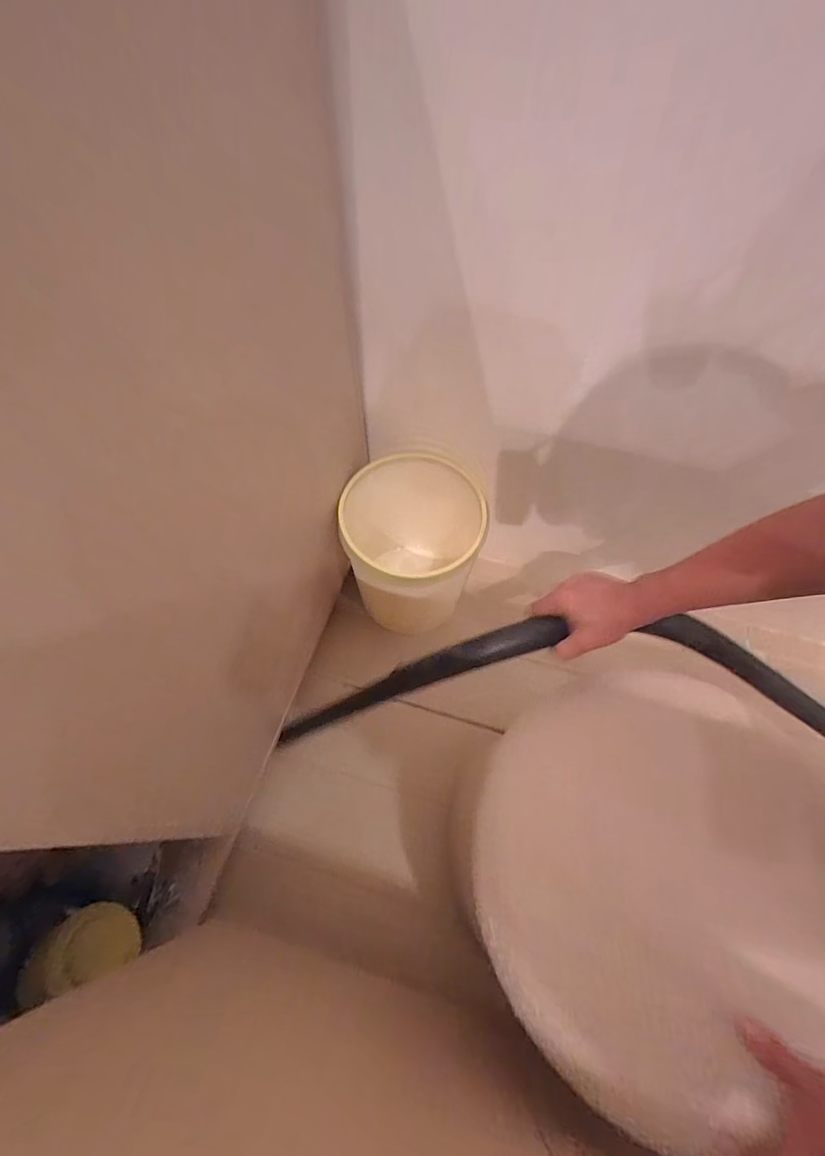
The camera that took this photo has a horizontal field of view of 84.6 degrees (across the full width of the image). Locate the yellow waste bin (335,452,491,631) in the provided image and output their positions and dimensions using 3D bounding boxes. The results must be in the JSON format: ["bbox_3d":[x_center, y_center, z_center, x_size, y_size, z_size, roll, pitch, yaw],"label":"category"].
[{"bbox_3d":[-0.010,-0.045,0.836,0.248,0.288,0.224,5,64,5],"label":"yellow waste bin"}]

